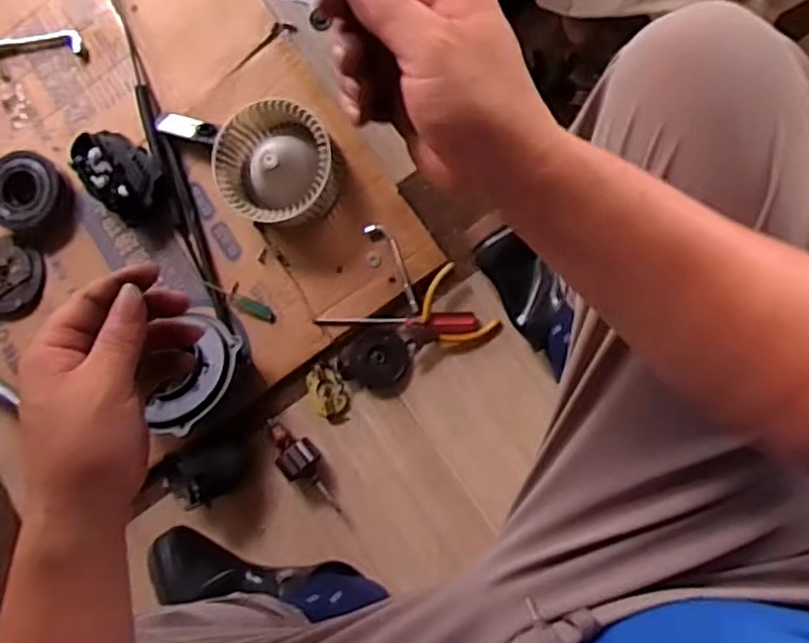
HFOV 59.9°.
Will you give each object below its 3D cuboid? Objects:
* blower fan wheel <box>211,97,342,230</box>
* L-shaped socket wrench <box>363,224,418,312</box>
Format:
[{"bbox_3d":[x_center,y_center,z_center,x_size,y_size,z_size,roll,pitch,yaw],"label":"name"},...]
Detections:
[{"bbox_3d":[-0.153,-0.189,0.846,0.135,0.070,0.145,-1,84,7],"label":"blower fan wheel"},{"bbox_3d":[-0.009,-0.069,0.847,0.026,0.005,0.119,-32,81,3],"label":"L-shaped socket wrench"}]

